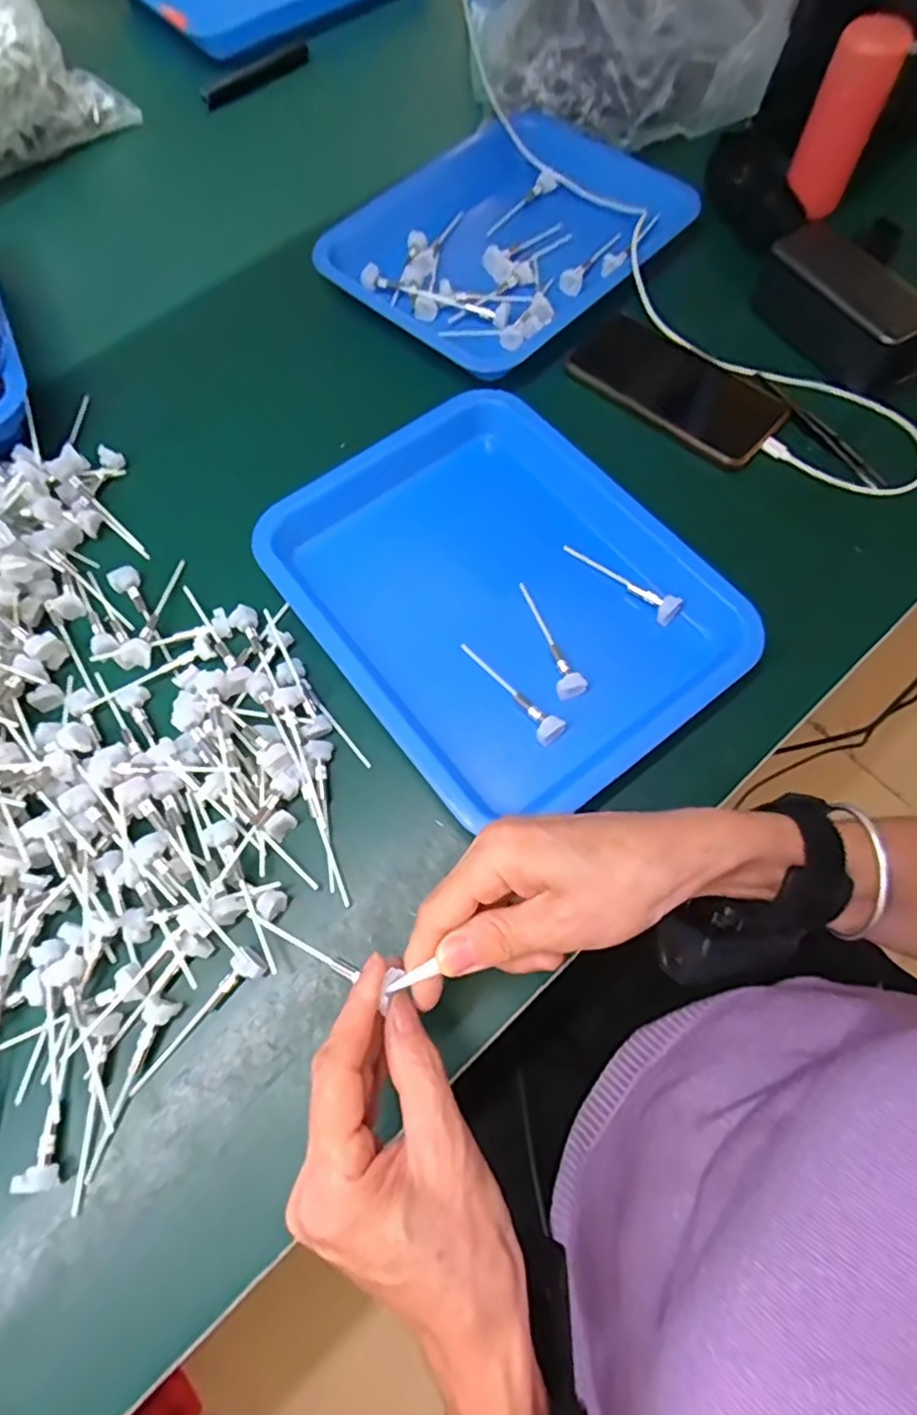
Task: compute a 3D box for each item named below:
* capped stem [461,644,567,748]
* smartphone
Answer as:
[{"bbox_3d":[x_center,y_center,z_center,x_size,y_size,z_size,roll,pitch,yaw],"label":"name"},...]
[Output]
[{"bbox_3d":[0.029,-0.010,0.399,0.017,0.019,0.088,-43,73,-15],"label":"capped stem"},{"bbox_3d":[0.169,-0.247,0.488,0.157,0.008,0.083,41,74,16],"label":"smartphone"}]

